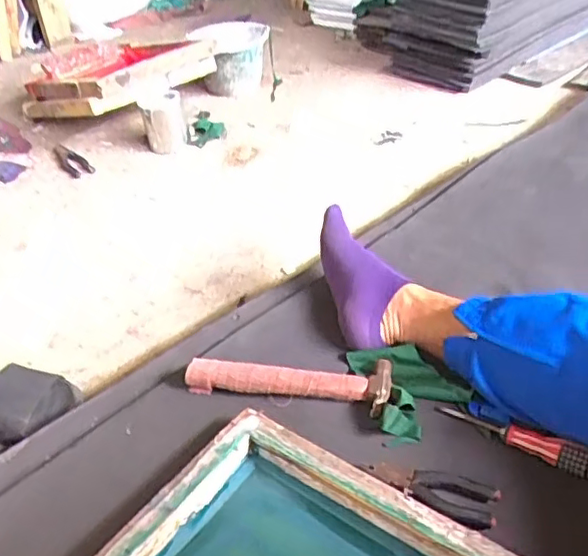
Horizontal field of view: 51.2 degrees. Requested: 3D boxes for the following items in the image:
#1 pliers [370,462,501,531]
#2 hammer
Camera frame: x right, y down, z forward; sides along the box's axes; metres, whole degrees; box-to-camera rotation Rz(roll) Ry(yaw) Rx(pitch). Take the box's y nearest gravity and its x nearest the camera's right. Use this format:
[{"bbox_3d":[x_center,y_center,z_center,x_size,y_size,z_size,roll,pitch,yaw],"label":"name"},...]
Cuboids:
[{"bbox_3d":[0.151,0.227,0.662,0.133,0.018,0.052,13,52,18],"label":"pliers"},{"bbox_3d":[-0.006,0.127,0.808,0.266,0.036,0.080,5,40,13],"label":"hammer"}]

